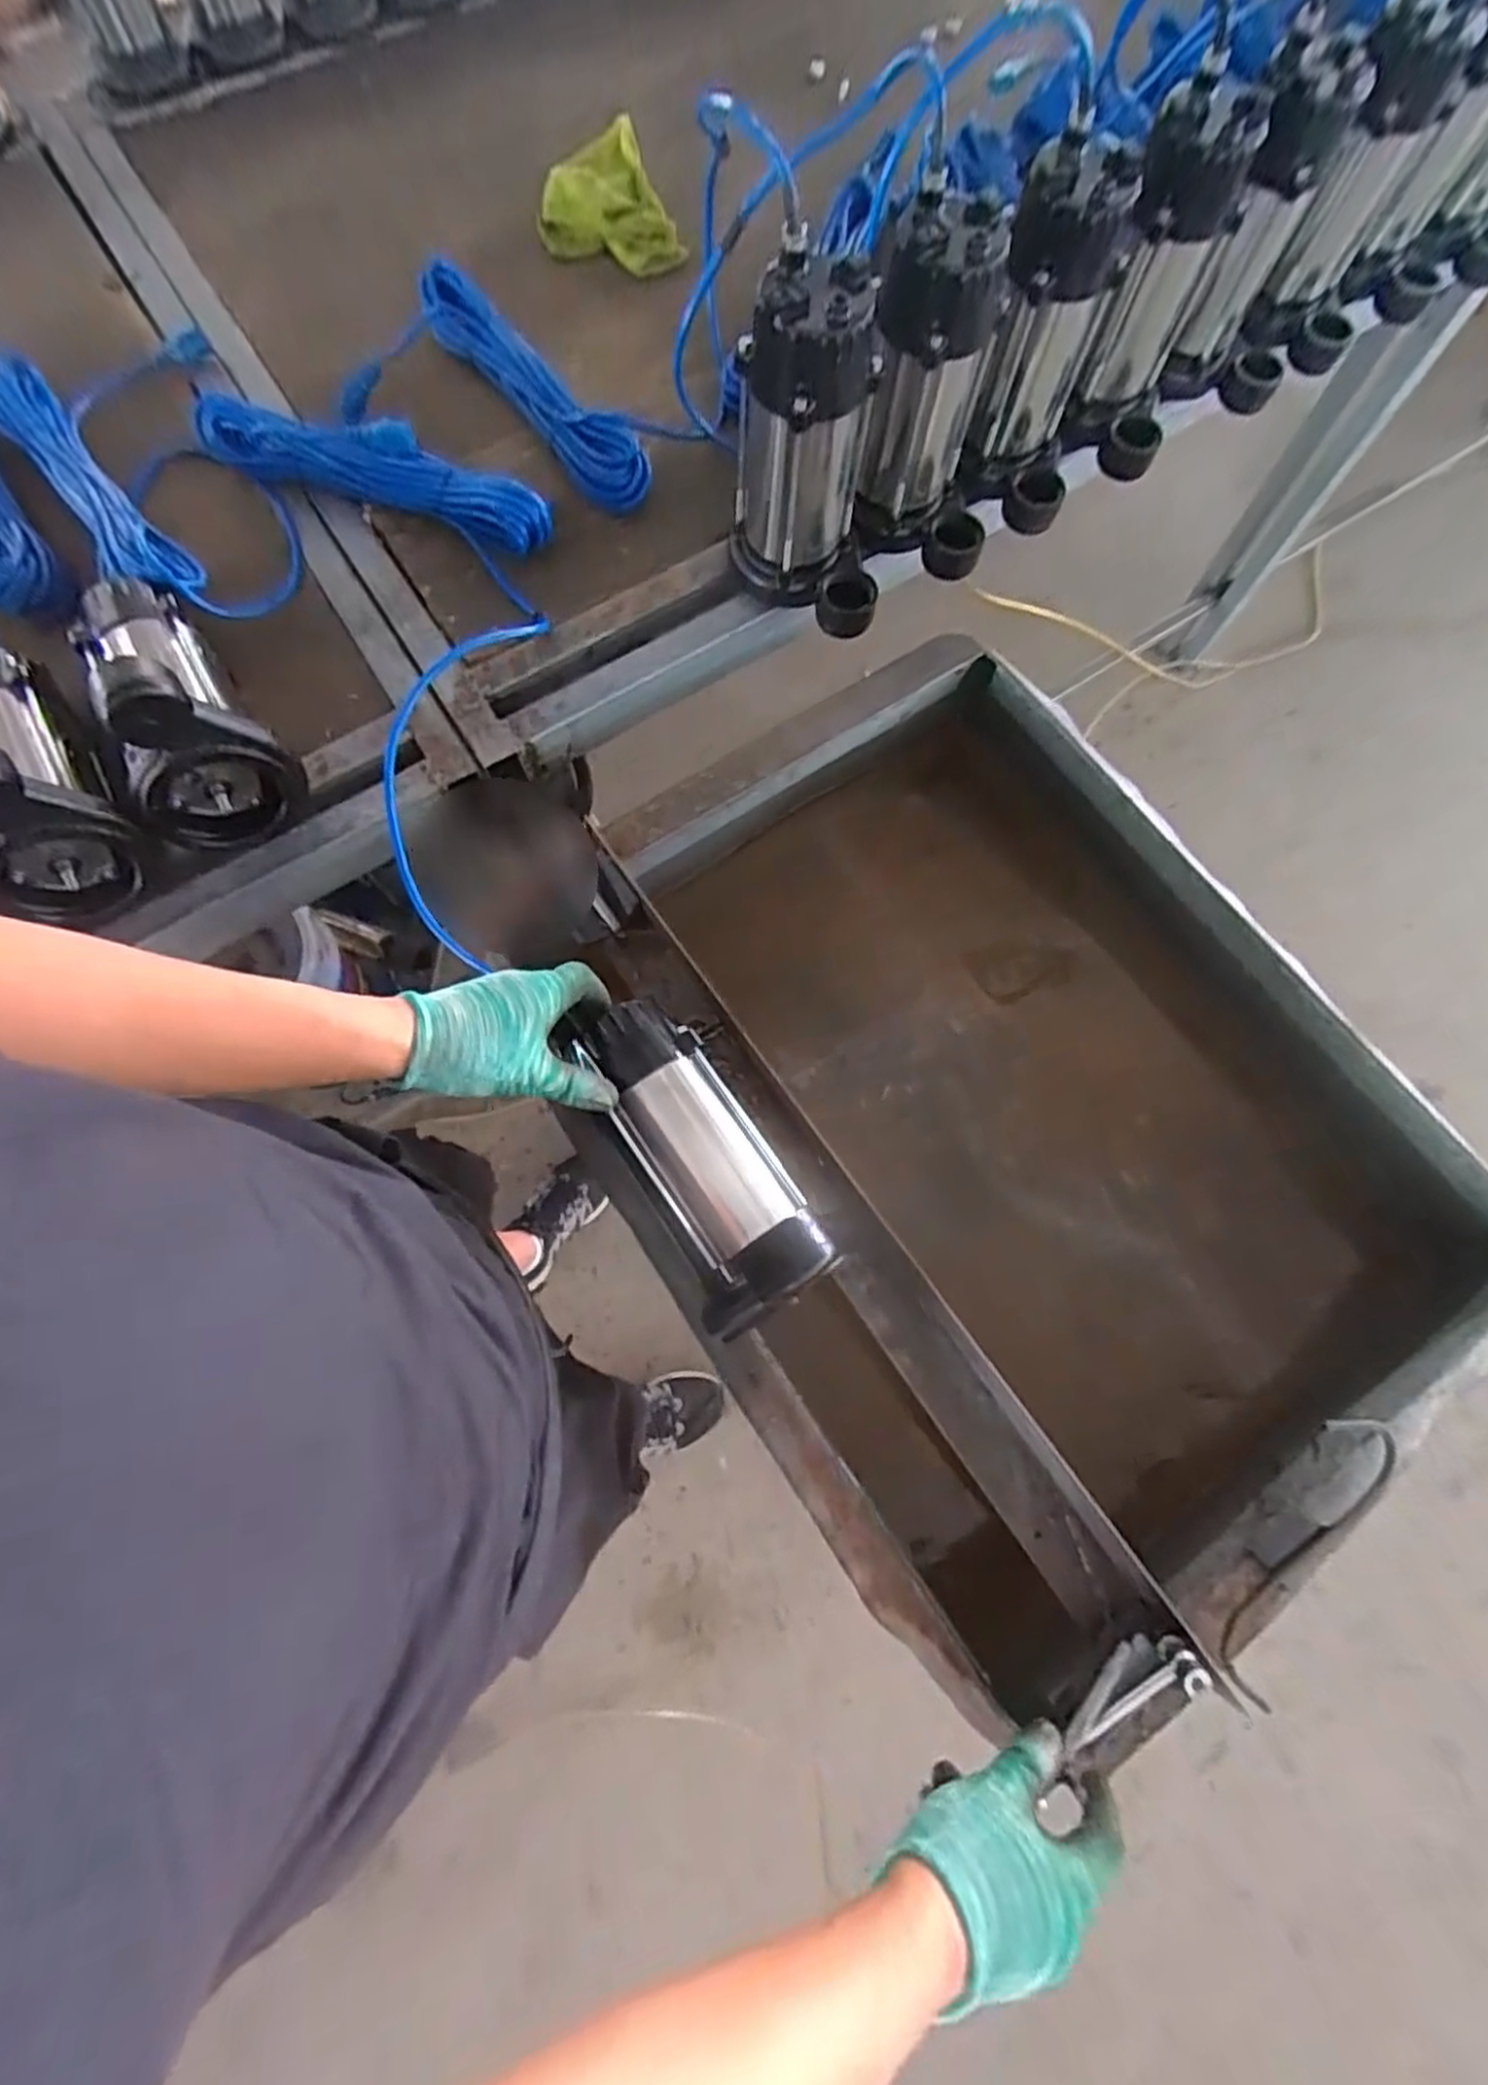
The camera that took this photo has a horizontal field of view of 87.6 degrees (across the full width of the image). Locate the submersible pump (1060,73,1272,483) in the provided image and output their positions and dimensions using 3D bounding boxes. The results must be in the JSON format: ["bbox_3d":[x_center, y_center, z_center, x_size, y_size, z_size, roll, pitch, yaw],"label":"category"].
[{"bbox_3d":[0.381,-0.695,0.732,0.107,0.233,0.122,10,73,2],"label":"submersible pump"}]

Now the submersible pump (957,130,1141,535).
[{"bbox_3d":[0.279,-0.638,0.716,0.115,0.238,0.136,17,73,4],"label":"submersible pump"}]

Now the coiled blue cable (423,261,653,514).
[{"bbox_3d":[-0.219,-0.682,0.804,0.073,0.046,0.357,-38,77,-11],"label":"coiled blue cable"}]

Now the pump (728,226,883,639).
[{"bbox_3d":[0.061,-0.482,0.657,0.114,0.228,0.128,-13,74,-5],"label":"pump"}]

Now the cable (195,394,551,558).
[{"bbox_3d":[-0.367,-0.562,0.759,0.362,0.059,0.049,20,74,5],"label":"cable"}]

